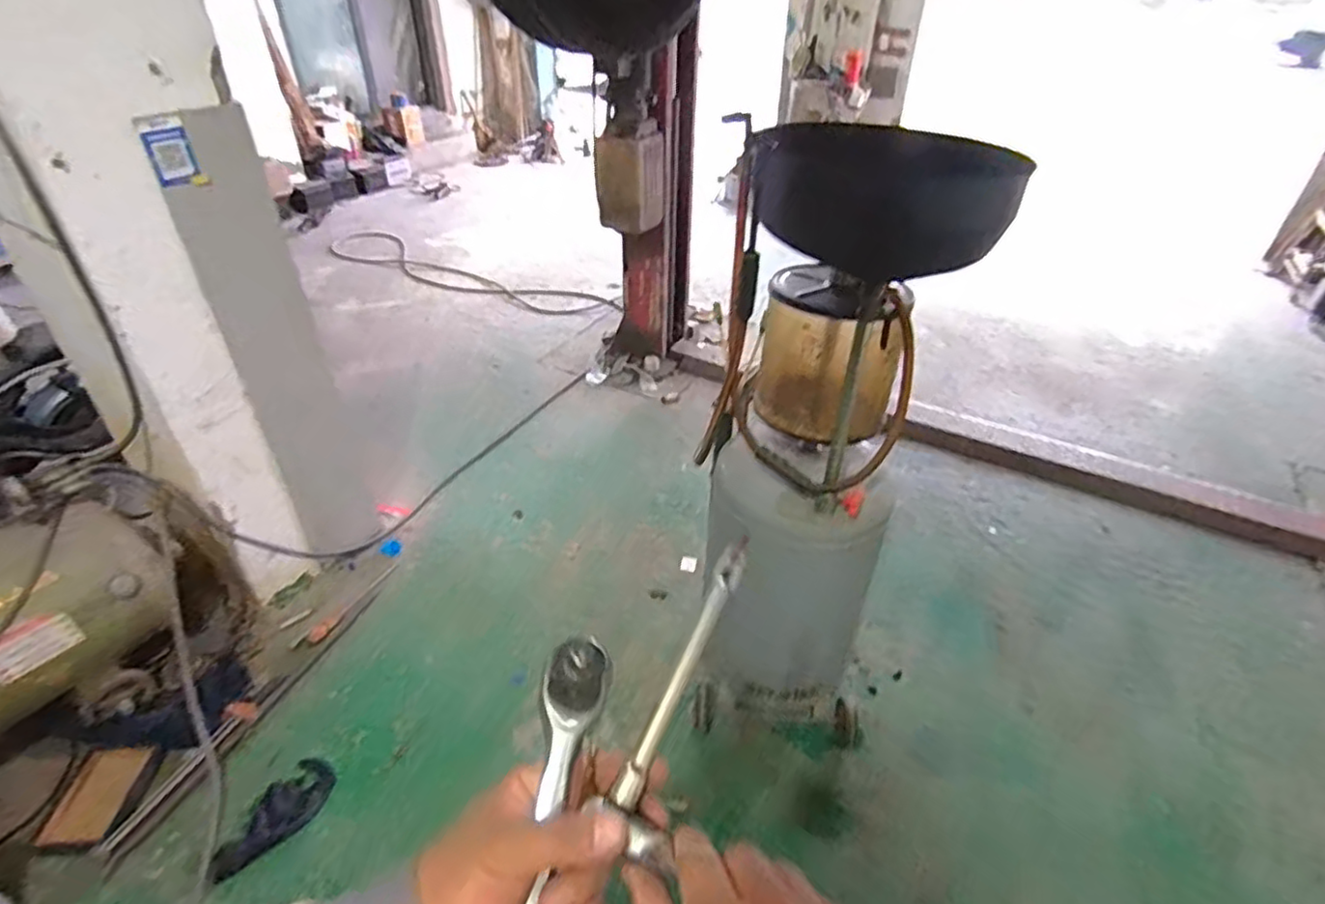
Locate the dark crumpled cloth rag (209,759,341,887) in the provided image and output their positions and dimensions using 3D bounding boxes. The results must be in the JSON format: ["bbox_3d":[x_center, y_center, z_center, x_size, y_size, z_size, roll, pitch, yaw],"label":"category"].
[{"bbox_3d":[-0.847,0.797,1.437,0.128,0.029,0.267,27,44,31],"label":"dark crumpled cloth rag"}]

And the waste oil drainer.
[{"bbox_3d":[0.298,0.057,1.336,0.415,1.236,0.391,14,38,16],"label":"waste oil drainer"}]

